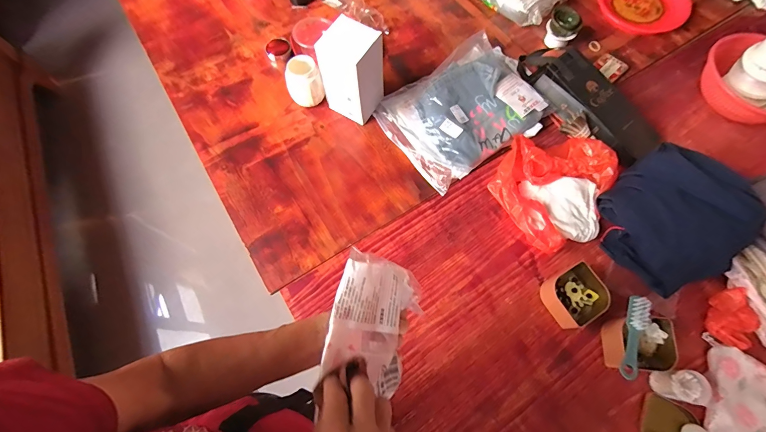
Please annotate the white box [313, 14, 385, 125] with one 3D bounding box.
[{"bbox_3d":[-0.073,-0.337,0.783,0.120,0.209,0.103,32,71,13],"label":"white box"}]

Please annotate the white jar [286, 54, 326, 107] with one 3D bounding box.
[{"bbox_3d":[-0.197,-0.330,0.851,0.080,0.103,0.083,0,67,0],"label":"white jar"}]

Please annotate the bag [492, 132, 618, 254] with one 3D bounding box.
[{"bbox_3d":[0.393,-0.074,0.765,0.267,0.063,0.271,-25,69,-10],"label":"bag"}]

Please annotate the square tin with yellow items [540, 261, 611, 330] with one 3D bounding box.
[{"bbox_3d":[0.388,0.161,0.678,0.112,0.051,0.104,-26,69,-10],"label":"square tin with yellow items"}]

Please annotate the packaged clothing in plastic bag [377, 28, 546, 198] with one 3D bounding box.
[{"bbox_3d":[0.218,-0.284,0.849,0.423,0.070,0.294,-34,71,-13],"label":"packaged clothing in plastic bag"}]

